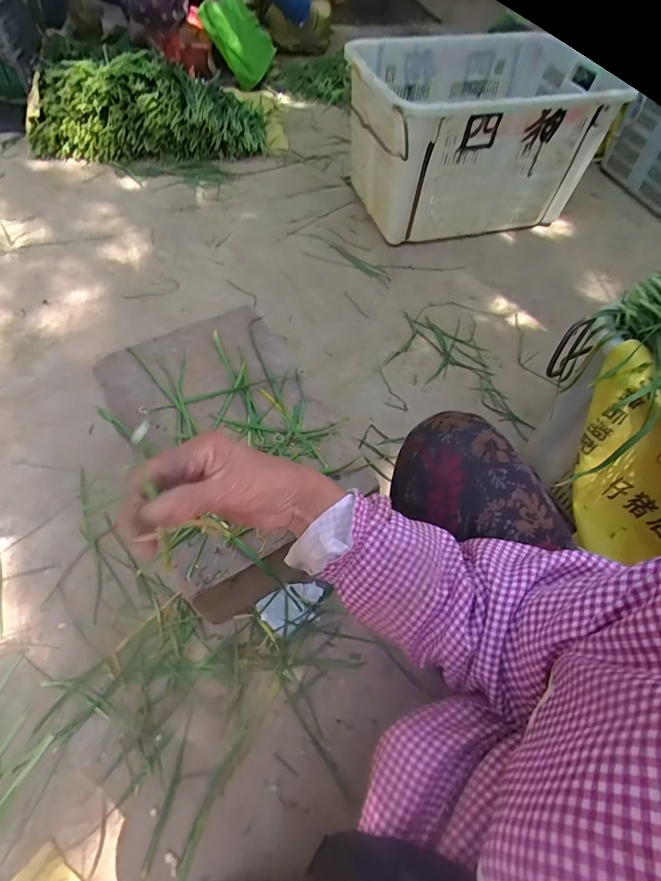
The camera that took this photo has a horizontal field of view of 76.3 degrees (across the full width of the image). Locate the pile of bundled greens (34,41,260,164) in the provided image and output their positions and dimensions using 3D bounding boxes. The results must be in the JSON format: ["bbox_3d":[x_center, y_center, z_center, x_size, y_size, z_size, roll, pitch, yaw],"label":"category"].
[{"bbox_3d":[-0.590,-1.091,1.369,0.742,0.233,0.282,1,60,-4],"label":"pile of bundled greens"}]

